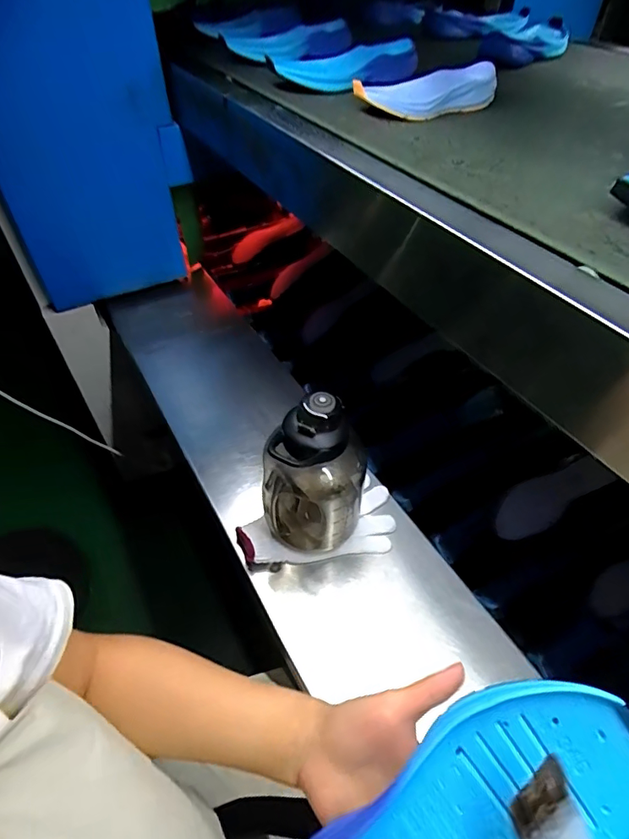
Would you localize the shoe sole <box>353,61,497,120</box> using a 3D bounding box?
[{"bbox_3d":[0.150,-0.435,0.634,0.195,0.039,0.059,-14,51,-11],"label":"shoe sole"}]

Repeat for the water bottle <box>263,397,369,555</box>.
[{"bbox_3d":[-0.001,0.083,0.593,0.114,0.228,0.094,13,51,11],"label":"water bottle"}]

